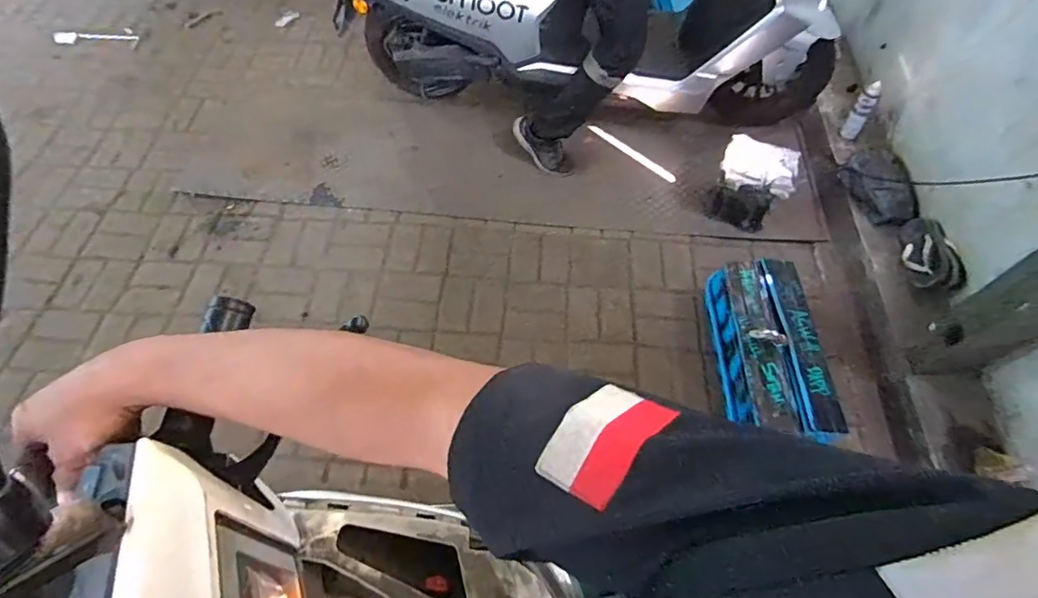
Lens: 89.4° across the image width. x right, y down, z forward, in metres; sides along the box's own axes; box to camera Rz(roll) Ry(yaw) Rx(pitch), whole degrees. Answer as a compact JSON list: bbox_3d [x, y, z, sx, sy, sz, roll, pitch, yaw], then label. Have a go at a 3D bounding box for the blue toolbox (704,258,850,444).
[{"bbox_3d":[0.714,0.144,1.506,0.248,0.199,0.535,-3,59,-3],"label":"blue toolbox"}]

